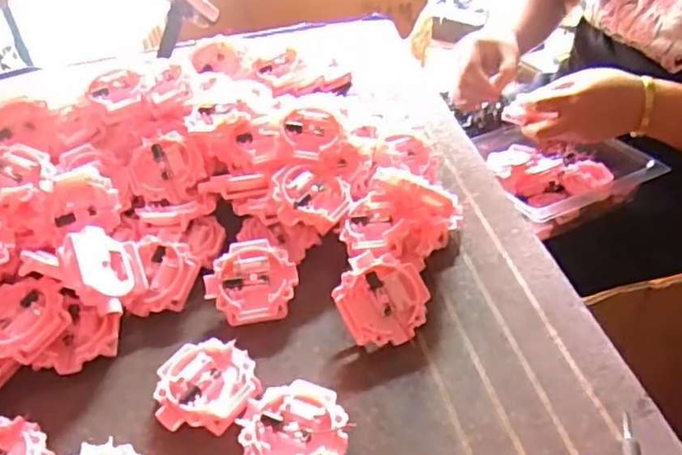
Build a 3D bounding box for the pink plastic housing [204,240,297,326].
[{"bbox_3d":[-0.055,0.035,0.394,0.054,0.013,0.054,1,62,-2],"label":"pink plastic housing"}]

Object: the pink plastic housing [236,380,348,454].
[{"bbox_3d":[-0.024,0.105,0.323,0.053,0.016,0.051,-3,42,2],"label":"pink plastic housing"}]

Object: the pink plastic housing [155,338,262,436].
[{"bbox_3d":[-0.072,0.087,0.348,0.052,0.015,0.052,-3,42,2],"label":"pink plastic housing"}]

